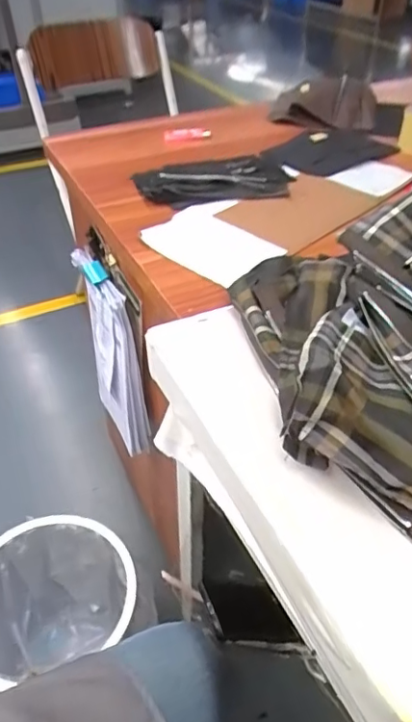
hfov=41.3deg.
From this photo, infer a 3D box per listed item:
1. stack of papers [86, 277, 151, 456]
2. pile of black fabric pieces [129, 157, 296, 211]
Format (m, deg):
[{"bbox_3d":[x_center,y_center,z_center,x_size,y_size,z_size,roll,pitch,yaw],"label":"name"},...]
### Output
[{"bbox_3d":[-0.157,-0.001,0.928,0.059,0.298,0.196,-14,43,-15],"label":"stack of papers"},{"bbox_3d":[0.011,-0.270,0.820,0.227,0.024,0.119,-7,42,-8],"label":"pile of black fabric pieces"}]

